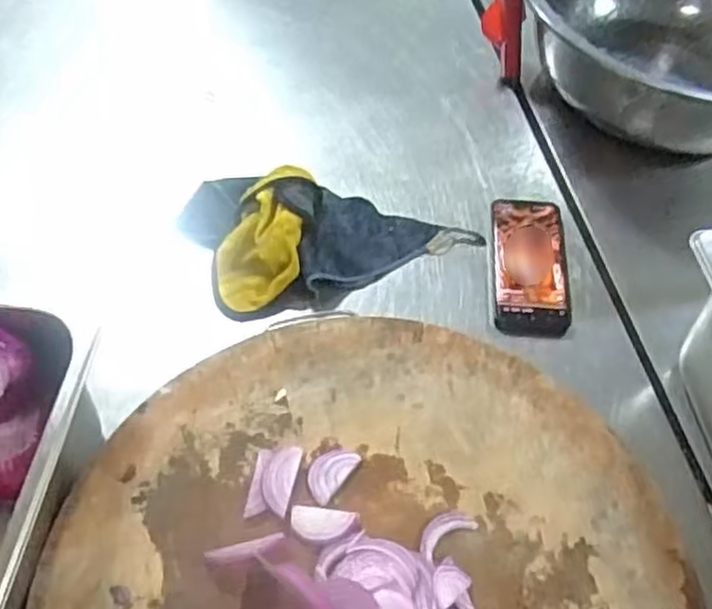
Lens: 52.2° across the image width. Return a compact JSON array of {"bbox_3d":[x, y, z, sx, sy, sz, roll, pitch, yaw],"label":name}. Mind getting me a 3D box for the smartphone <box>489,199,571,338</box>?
[{"bbox_3d":[0.183,-0.042,0.767,0.076,0.017,0.166,3,55,2],"label":"smartphone"}]

